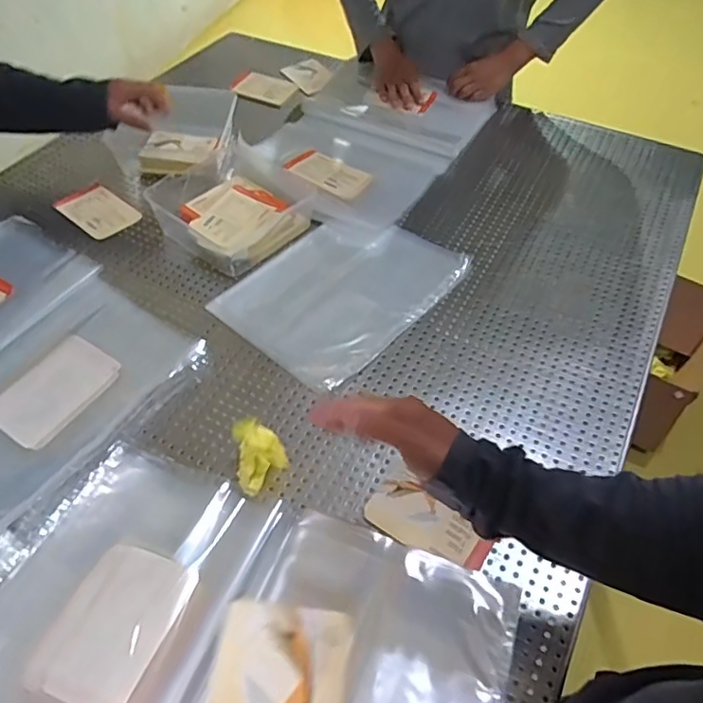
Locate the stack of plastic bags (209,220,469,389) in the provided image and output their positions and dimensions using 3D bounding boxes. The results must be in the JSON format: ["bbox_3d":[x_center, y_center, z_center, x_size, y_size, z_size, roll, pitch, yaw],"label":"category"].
[{"bbox_3d":[-0.014,-0.097,0.817,0.235,0.014,0.320,35,59,23],"label":"stack of plastic bags"}]

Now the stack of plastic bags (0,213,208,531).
[{"bbox_3d":[-0.441,-0.011,0.730,0.428,0.014,0.316,28,56,19],"label":"stack of plastic bags"}]

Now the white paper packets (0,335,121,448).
[{"bbox_3d":[-0.364,0.045,0.698,0.086,0.018,0.143,29,57,20],"label":"white paper packets"}]

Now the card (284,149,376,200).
[{"bbox_3d":[-0.040,-0.307,0.976,0.135,0.008,0.096,31,54,11],"label":"card"}]

